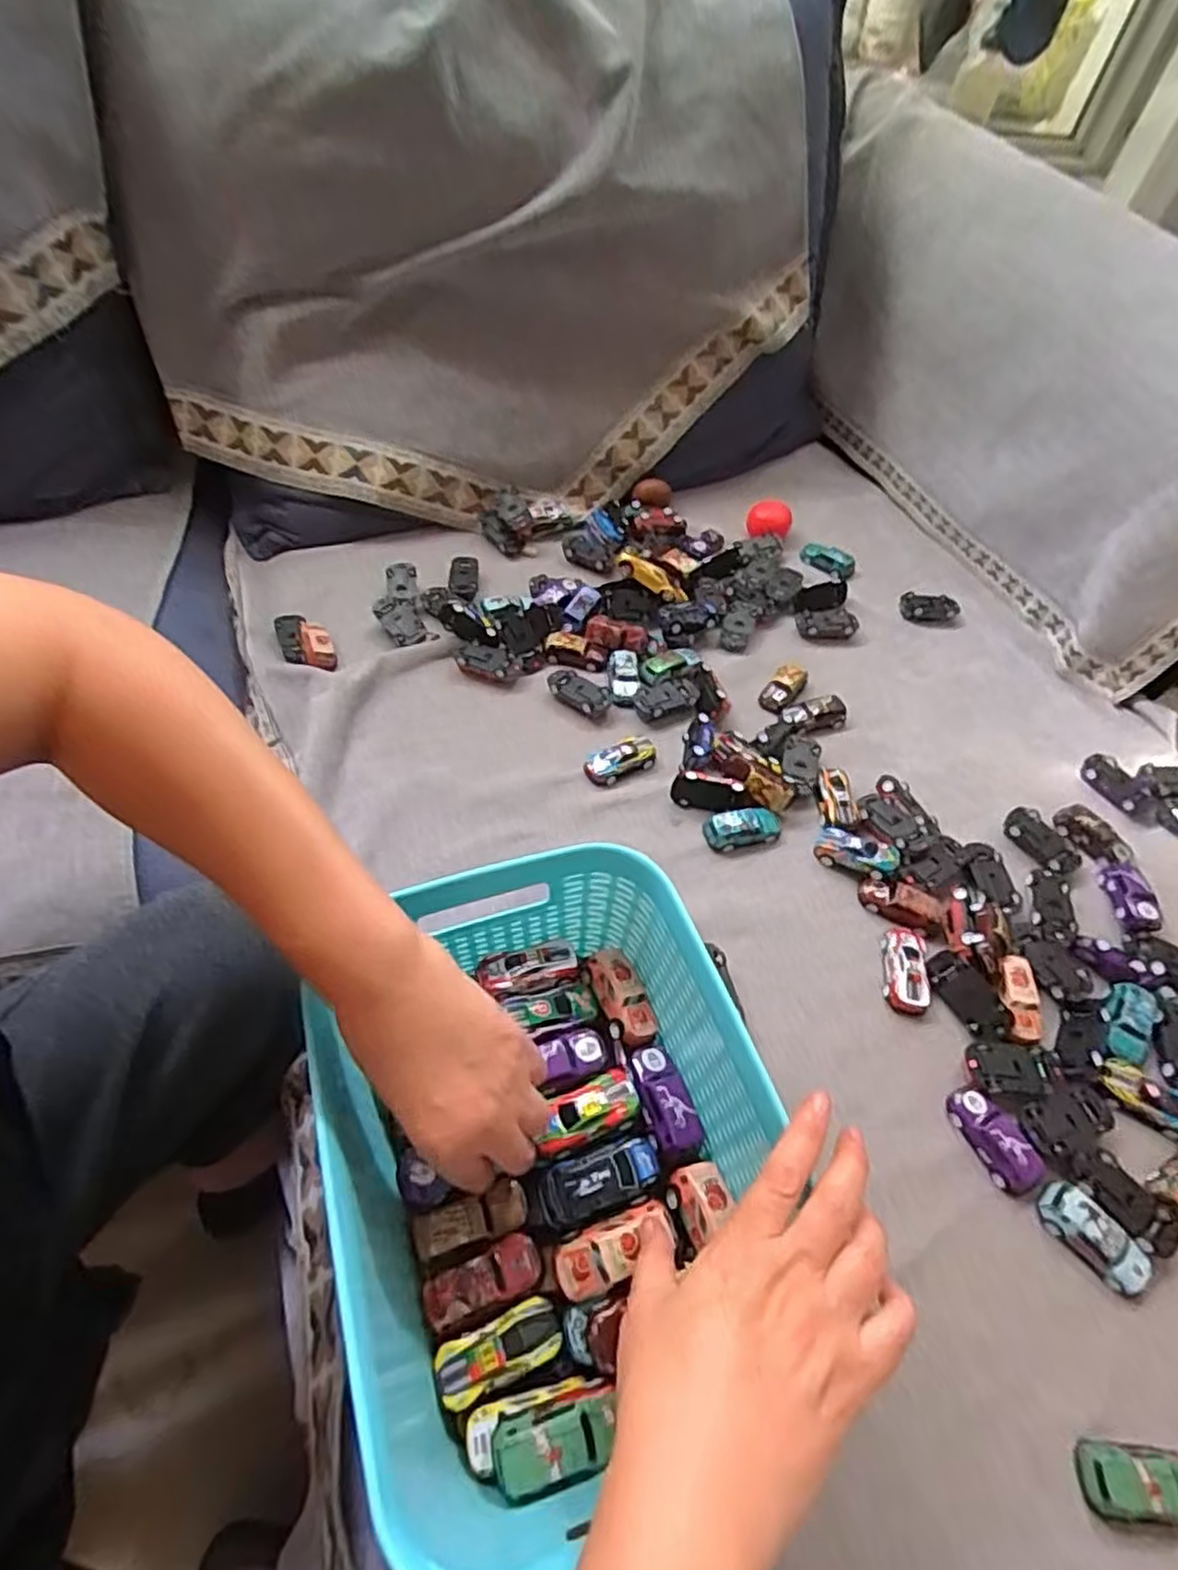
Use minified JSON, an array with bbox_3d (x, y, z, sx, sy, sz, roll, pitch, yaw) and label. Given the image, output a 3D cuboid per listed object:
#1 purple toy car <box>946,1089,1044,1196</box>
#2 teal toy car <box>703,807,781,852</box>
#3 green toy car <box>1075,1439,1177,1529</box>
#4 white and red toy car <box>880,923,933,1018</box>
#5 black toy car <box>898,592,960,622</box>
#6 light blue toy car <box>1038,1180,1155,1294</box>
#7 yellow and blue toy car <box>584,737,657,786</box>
[{"bbox_3d":[0.262,0.226,0.474,0.032,0.019,0.062,-18,56,-18],"label":"purple toy car"},{"bbox_3d":[0.125,0.035,0.600,0.063,0.017,0.032,-6,53,-10],"label":"teal toy car"},{"bbox_3d":[0.287,0.359,0.378,0.063,0.020,0.031,7,52,0],"label":"green toy car"},{"bbox_3d":[0.233,0.133,0.542,0.030,0.016,0.068,13,52,5],"label":"white and red toy car"},{"bbox_3d":[0.376,-0.194,0.812,0.062,0.016,0.029,9,52,1],"label":"black toy car"},{"bbox_3d":[0.306,0.273,0.445,0.029,0.018,0.066,-35,63,-28],"label":"light blue toy car"},{"bbox_3d":[0.027,-0.022,0.634,0.064,0.018,0.029,-23,58,-21],"label":"yellow and blue toy car"}]

